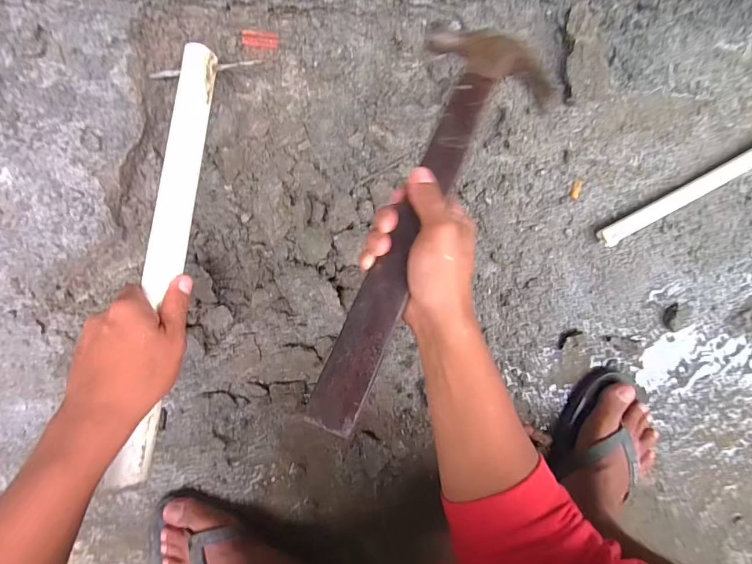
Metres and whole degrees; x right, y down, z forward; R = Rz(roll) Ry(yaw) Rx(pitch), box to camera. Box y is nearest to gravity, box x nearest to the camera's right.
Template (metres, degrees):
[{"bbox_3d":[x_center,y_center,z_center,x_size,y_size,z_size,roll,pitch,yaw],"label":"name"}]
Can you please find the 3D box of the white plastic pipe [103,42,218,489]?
[{"bbox_3d":[-0.194,-0.038,0.382,0.031,0.021,0.416,3,76,-2],"label":"white plastic pipe"}]

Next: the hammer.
[{"bbox_3d":[0.042,-0.055,0.329,0.107,0.033,0.360,26,76,-5],"label":"hammer"}]

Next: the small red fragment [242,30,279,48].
[{"bbox_3d":[-0.132,-0.278,0.464,0.040,0.007,0.014,-3,97,-16],"label":"small red fragment"}]

